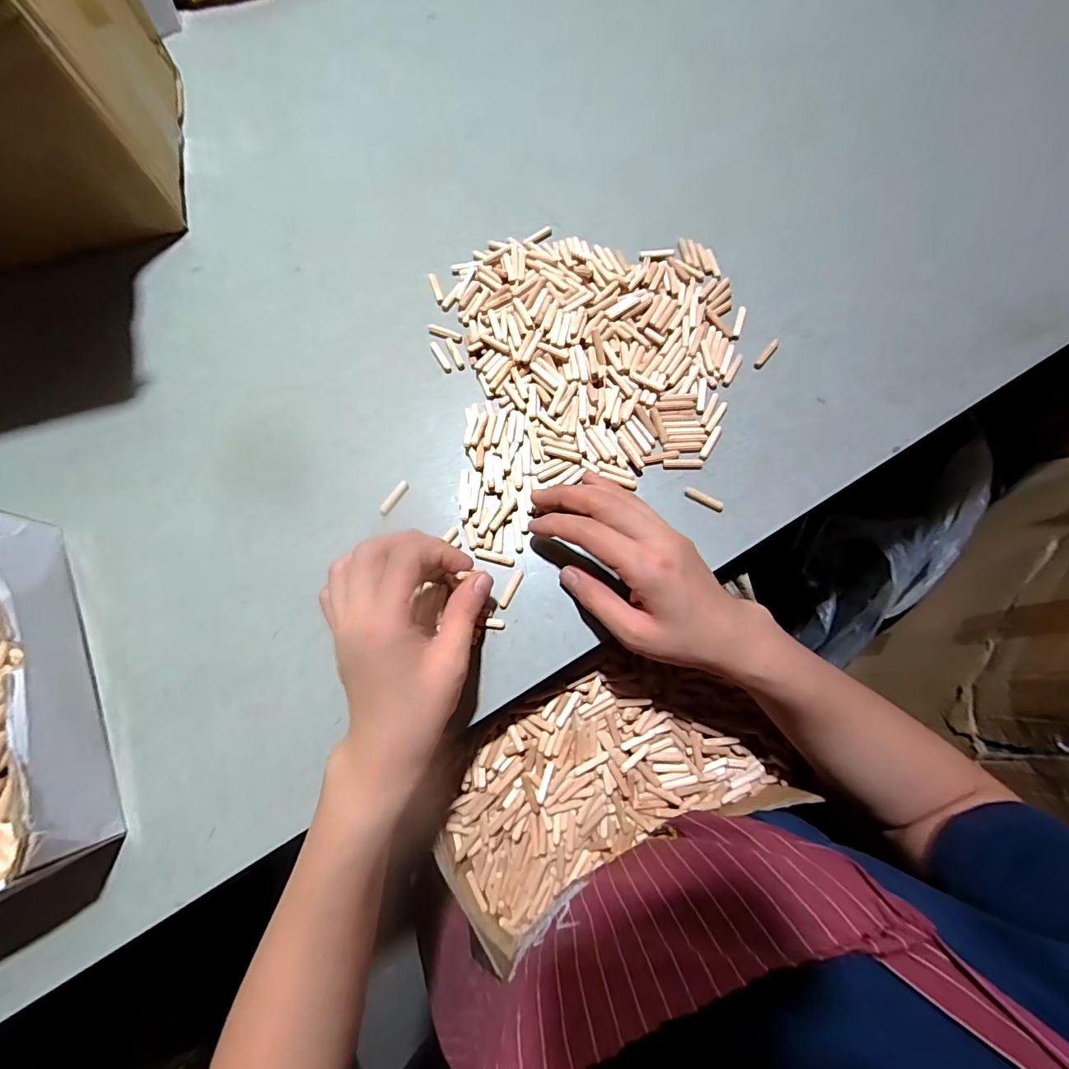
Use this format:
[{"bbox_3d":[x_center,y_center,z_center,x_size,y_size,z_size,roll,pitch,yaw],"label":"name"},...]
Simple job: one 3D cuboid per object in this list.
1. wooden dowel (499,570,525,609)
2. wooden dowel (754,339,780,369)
[{"bbox_3d":[-0.017,0.039,0.336,0.006,0.004,0.030,27,78,8],"label":"wooden dowel"},{"bbox_3d":[0.190,-0.148,0.381,0.007,0.004,0.031,39,80,10],"label":"wooden dowel"}]

